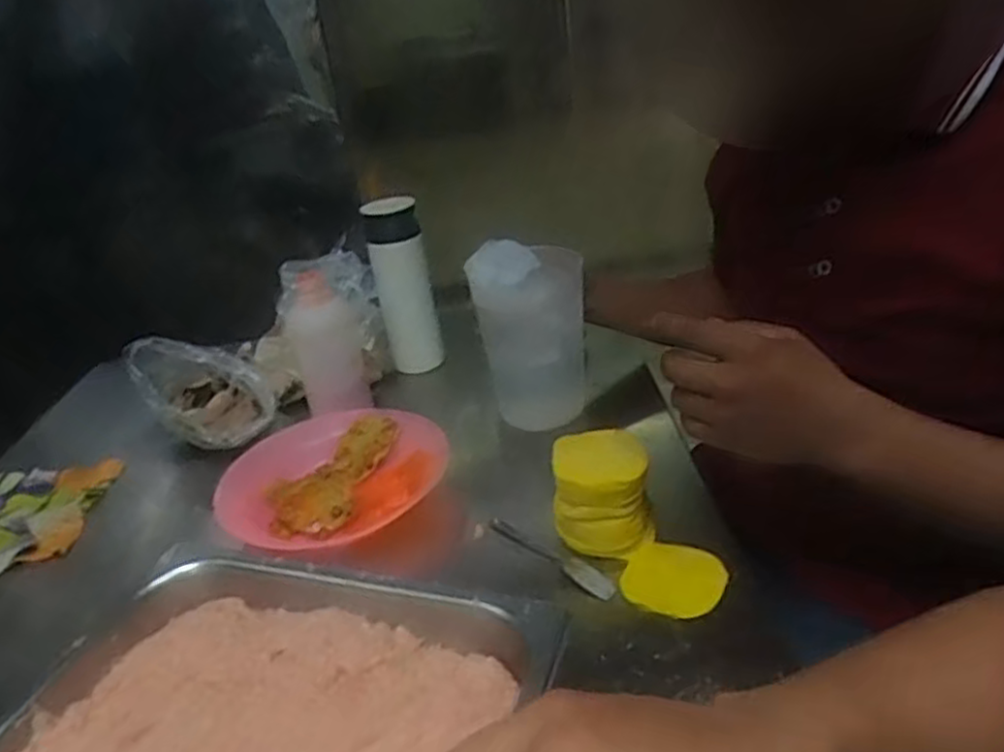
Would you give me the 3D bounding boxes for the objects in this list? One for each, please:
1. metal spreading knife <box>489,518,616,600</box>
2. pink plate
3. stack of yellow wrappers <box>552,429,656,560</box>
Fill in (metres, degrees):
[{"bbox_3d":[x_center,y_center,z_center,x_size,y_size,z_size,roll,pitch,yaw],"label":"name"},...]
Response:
[{"bbox_3d":[0.040,0.147,0.601,0.017,0.010,0.133,-27,32,-34],"label":"metal spreading knife"},{"bbox_3d":[-0.158,0.096,0.715,0.204,0.046,0.179,-6,28,3],"label":"pink plate"},{"bbox_3d":[0.085,0.097,0.610,0.079,0.084,0.070,0,27,14],"label":"stack of yellow wrappers"}]

